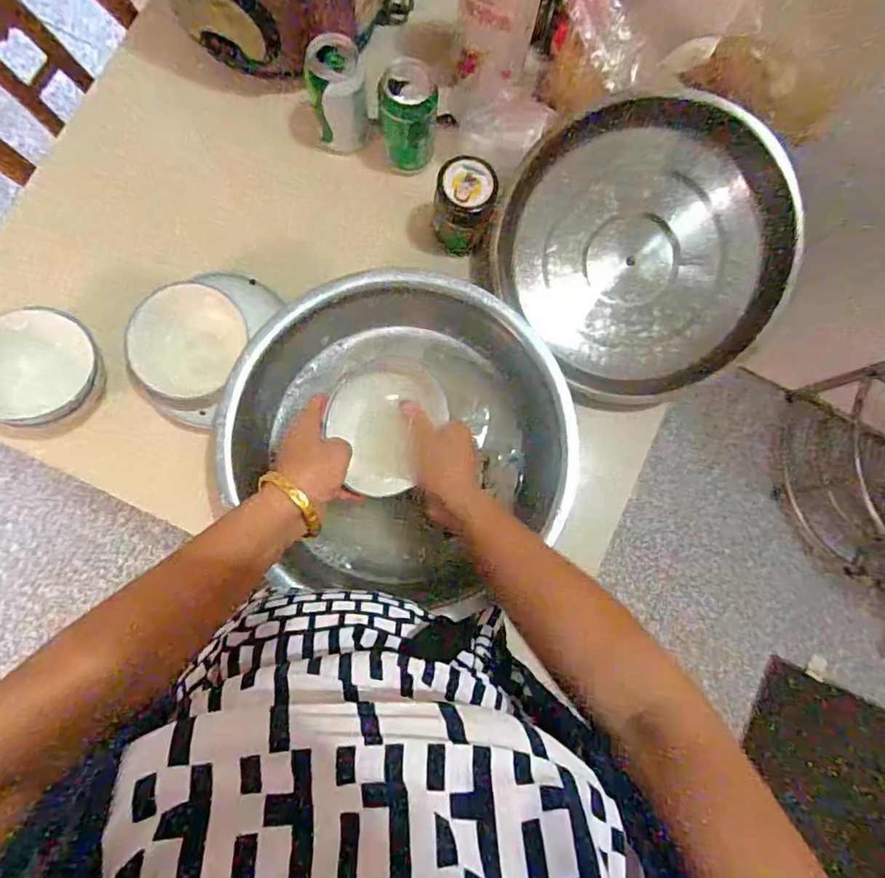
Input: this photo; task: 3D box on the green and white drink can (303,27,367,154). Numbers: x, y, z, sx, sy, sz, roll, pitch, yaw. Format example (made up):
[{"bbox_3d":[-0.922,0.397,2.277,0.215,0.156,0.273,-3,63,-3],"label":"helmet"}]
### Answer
[{"bbox_3d":[-0.119,-0.382,0.630,0.058,0.112,0.076,-6,83,-5],"label":"green and white drink can"}]

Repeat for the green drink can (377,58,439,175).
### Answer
[{"bbox_3d":[-0.038,-0.368,0.624,0.062,0.122,0.062,1,82,-4],"label":"green drink can"}]

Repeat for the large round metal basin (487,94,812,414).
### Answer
[{"bbox_3d":[0.234,-0.213,0.642,0.324,0.100,0.324,2,104,10],"label":"large round metal basin"}]

